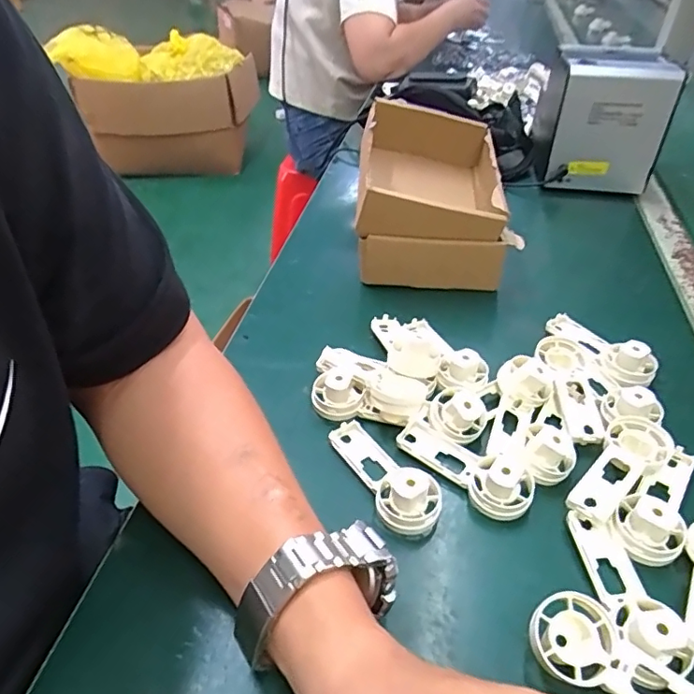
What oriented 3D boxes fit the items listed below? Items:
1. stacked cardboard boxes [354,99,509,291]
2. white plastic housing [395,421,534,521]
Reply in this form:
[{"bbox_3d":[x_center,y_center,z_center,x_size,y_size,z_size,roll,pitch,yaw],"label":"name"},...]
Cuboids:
[{"bbox_3d":[0.079,-0.158,0.561,0.137,0.114,0.183,3,40,0],"label":"stacked cardboard boxes"},{"bbox_3d":[0.075,0.075,0.358,0.092,0.025,0.035,26,46,28],"label":"white plastic housing"}]

